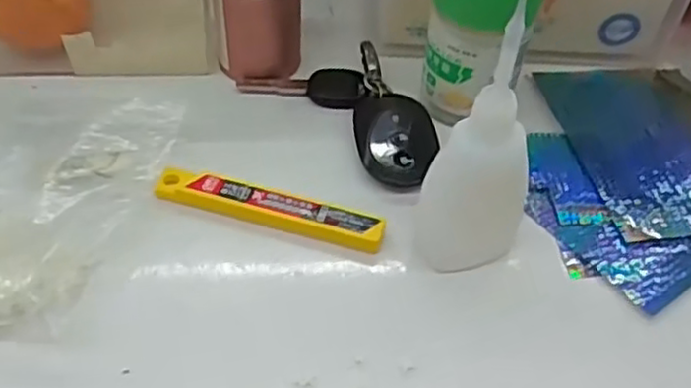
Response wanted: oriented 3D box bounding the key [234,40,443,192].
[{"bbox_3d":[0.003,-0.039,0.357,0.069,0.011,0.103,-20,51,-21],"label":"key"}]

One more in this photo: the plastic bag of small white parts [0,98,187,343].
[{"bbox_3d":[-0.129,0.004,0.303,0.080,0.018,0.128,13,47,8],"label":"plastic bag of small white parts"}]

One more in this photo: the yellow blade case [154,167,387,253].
[{"bbox_3d":[-0.034,0.006,0.316,0.102,0.007,0.018,14,47,9],"label":"yellow blade case"}]

